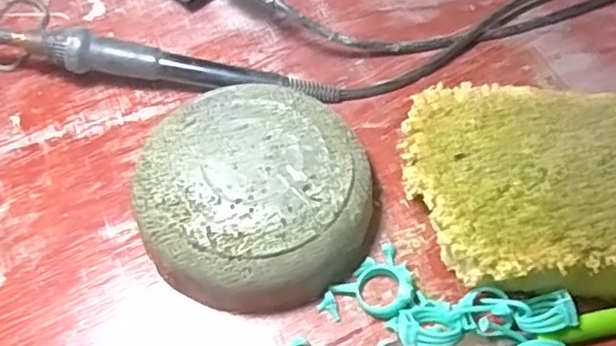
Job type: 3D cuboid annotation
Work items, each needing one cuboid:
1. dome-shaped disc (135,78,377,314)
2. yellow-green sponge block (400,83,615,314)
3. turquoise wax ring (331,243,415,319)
[{"bbox_3d":[-0.024,0.011,0.287,0.100,0.036,0.096,0,57,0],"label":"dome-shaped disc"},{"bbox_3d":[0.113,0.010,0.286,0.135,0.040,0.099,3,57,1],"label":"yellow-green sponge block"},{"bbox_3d":[0.034,0.049,0.280,0.028,0.011,0.035,40,65,22],"label":"turquoise wax ring"}]

